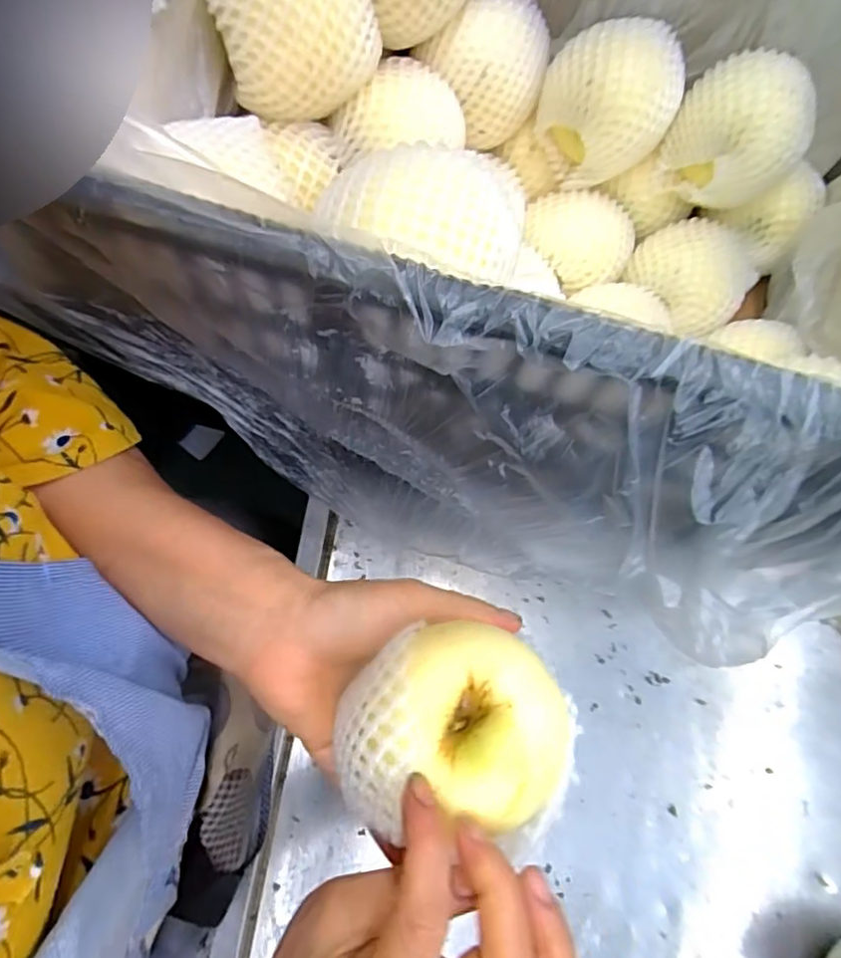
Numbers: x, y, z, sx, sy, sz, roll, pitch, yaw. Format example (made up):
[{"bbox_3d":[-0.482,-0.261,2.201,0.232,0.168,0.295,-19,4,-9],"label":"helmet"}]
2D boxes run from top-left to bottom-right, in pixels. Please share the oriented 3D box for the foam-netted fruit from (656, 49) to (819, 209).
[{"bbox_3d":[0.218,-0.238,0.392,0.086,0.064,0.079,0,74,-1],"label":"foam-netted fruit"}]

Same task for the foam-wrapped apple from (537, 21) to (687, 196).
[{"bbox_3d":[0.129,-0.259,0.395,0.092,0.075,0.081,8,74,1],"label":"foam-wrapped apple"}]

